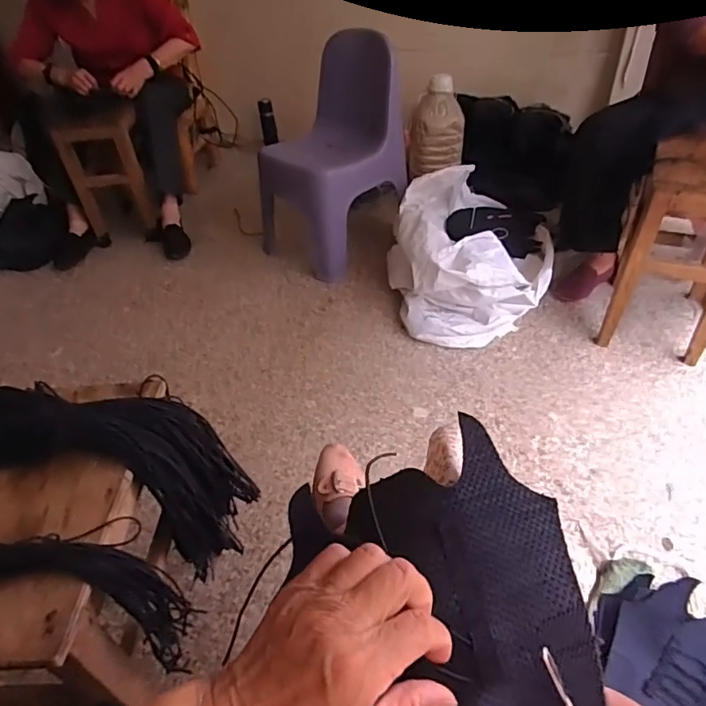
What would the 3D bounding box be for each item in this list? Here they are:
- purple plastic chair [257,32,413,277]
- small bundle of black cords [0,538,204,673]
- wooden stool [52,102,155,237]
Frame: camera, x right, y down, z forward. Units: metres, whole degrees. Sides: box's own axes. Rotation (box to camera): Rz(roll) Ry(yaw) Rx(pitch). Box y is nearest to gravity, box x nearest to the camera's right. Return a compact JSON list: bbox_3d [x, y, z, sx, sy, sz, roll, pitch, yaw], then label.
[{"bbox_3d":[-0.090,-0.563,1.481,0.360,0.532,0.350,25,50,30],"label":"purple plastic chair"},{"bbox_3d":[-0.319,0.223,0.494,0.312,0.107,0.067,14,45,-6],"label":"small bundle of black cords"},{"bbox_3d":[-0.792,-0.605,1.687,0.230,0.365,0.279,-17,43,-12],"label":"wooden stool"}]

